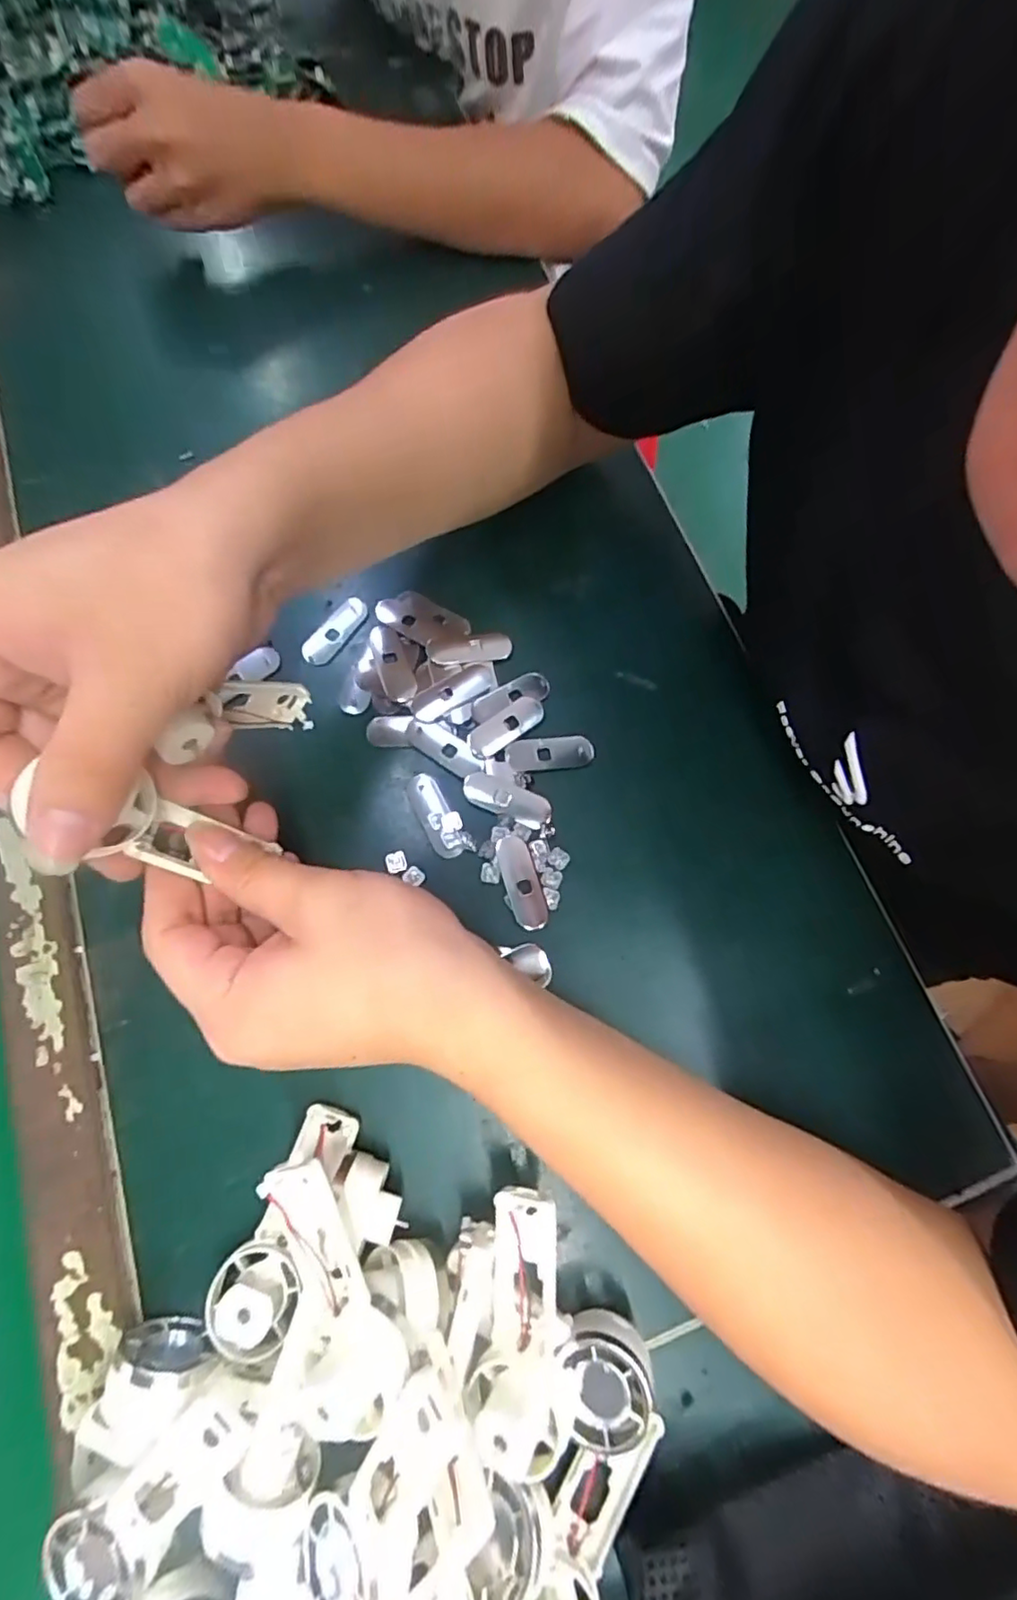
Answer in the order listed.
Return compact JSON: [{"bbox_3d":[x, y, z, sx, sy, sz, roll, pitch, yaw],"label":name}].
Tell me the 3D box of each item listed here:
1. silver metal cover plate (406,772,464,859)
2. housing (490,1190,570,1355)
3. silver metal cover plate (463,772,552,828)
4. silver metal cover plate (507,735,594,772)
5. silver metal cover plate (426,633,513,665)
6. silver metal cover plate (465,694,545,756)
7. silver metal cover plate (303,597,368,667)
[{"bbox_3d":[-0.041,0.008,0.336,0.018,0.004,0.051,-26,76,-9],"label":"silver metal cover plate"},{"bbox_3d":[0.008,0.188,0.247,0.029,0.014,0.060,-2,91,-3],"label":"housing"},{"bbox_3d":[0.000,-0.001,0.339,0.049,0.004,0.019,21,74,5],"label":"silver metal cover plate"},{"bbox_3d":[0.024,-0.027,0.349,0.049,0.004,0.019,-6,73,-3],"label":"silver metal cover plate"},{"bbox_3d":[-0.023,-0.092,0.366,0.050,0.004,0.020,-10,74,-4],"label":"silver metal cover plate"},{"bbox_3d":[-0.001,-0.043,0.352,0.049,0.004,0.019,-38,78,-11],"label":"silver metal cover plate"},{"bbox_3d":[-0.104,-0.101,0.366,0.018,0.005,0.049,35,76,9],"label":"silver metal cover plate"}]

